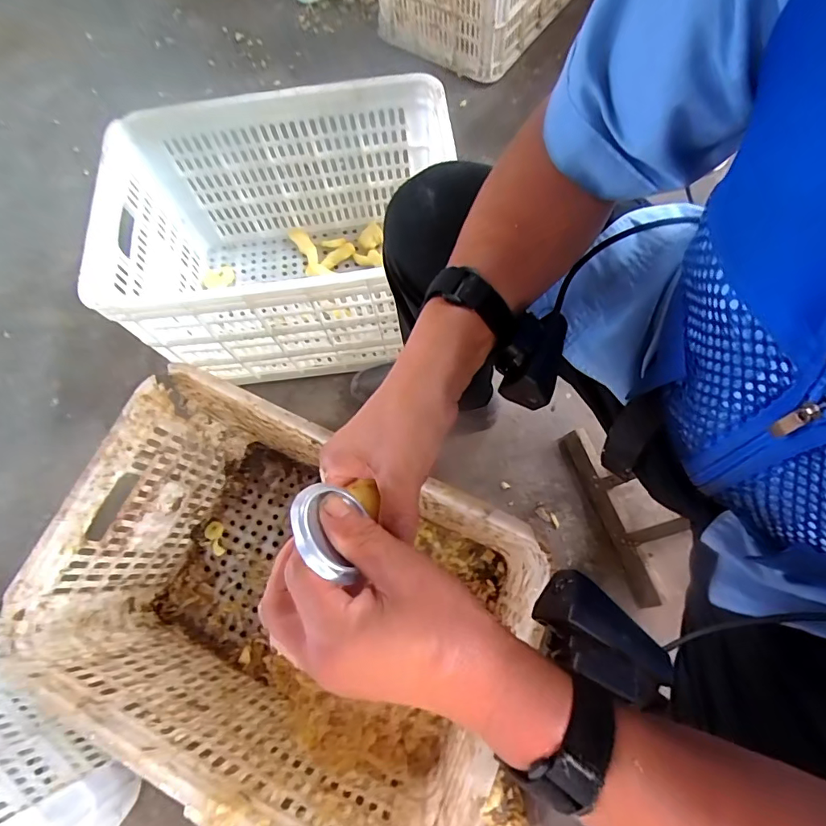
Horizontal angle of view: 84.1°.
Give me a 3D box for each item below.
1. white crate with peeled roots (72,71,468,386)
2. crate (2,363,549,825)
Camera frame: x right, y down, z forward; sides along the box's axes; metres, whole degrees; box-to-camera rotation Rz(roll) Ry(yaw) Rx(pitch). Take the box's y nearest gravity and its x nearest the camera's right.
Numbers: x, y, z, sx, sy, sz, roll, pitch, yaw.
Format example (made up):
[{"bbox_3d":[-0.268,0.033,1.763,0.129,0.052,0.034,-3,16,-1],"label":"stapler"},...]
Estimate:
[{"bbox_3d":[-0.194,-0.271,0.762,0.502,0.295,0.354,-6,70,0],"label":"white crate with peeled roots"},{"bbox_3d":[-0.139,0.239,0.599,0.515,0.298,0.358,24,73,11],"label":"crate"}]

